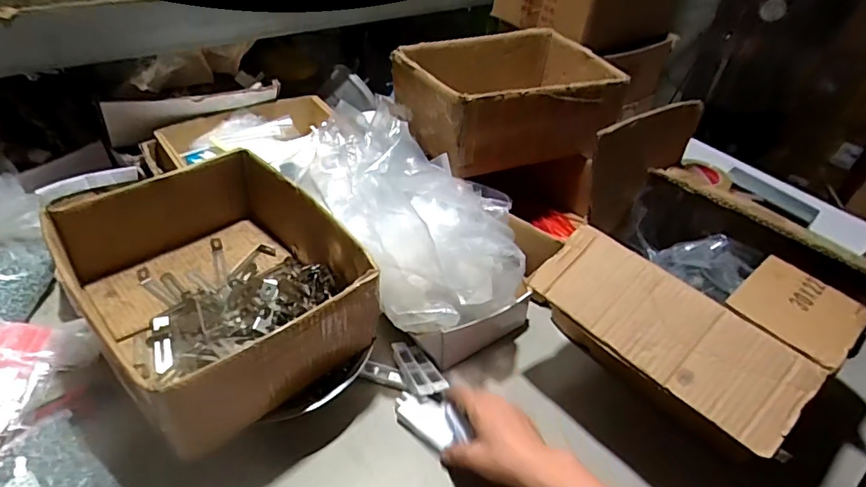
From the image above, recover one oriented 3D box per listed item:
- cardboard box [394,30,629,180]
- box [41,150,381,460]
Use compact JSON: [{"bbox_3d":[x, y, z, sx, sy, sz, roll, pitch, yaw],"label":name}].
[{"bbox_3d":[0.123,-0.241,0.864,0.327,0.130,0.226,-17,46,-25],"label":"cardboard box"},{"bbox_3d":[-0.247,0.042,0.593,0.252,0.119,0.306,-30,52,-34],"label":"box"}]

